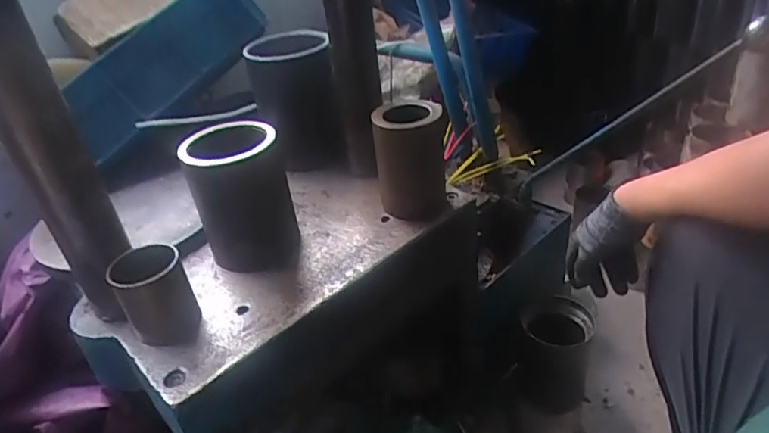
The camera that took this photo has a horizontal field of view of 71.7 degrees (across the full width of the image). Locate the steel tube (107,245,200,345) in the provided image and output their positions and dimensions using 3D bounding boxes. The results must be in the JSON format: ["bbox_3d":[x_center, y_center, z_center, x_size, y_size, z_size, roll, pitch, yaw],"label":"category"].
[{"bbox_3d":[-0.238,0.084,0.556,0.068,0.092,0.067,-26,38,-26],"label":"steel tube"}]

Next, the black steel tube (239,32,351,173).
[{"bbox_3d":[-0.134,-0.167,0.809,0.129,0.196,0.158,-9,33,-2],"label":"black steel tube"}]

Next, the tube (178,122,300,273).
[{"bbox_3d":[-0.168,-0.021,0.639,0.107,0.161,0.101,-16,34,-13],"label":"tube"}]

